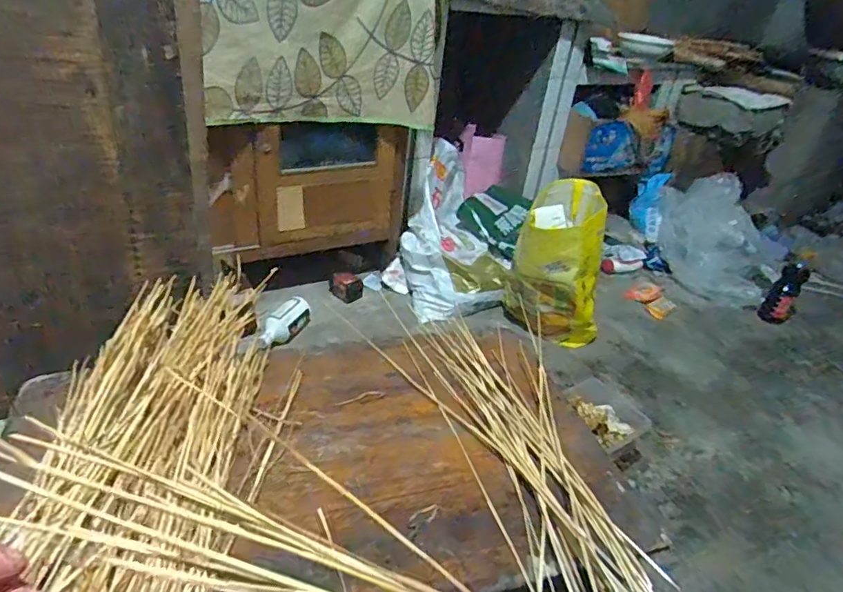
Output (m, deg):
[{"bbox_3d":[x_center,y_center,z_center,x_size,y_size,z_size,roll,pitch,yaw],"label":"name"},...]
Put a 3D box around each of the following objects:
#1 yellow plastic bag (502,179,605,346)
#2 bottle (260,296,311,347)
[{"bbox_3d":[0.384,-0.080,1.466,0.252,0.384,0.277,12,33,7],"label":"yellow plastic bag"},{"bbox_3d":[-0.348,0.069,1.316,0.065,0.062,0.175,20,35,18],"label":"bottle"}]

